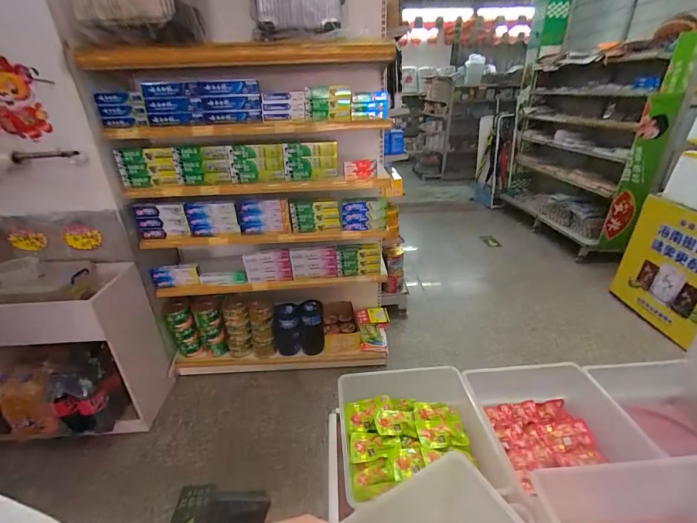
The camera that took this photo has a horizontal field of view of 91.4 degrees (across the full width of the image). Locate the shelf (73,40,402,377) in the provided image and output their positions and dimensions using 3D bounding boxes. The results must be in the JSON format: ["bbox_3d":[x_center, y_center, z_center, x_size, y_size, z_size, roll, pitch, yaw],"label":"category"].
[{"bbox_3d":[-0.376,-0.216,1.784,1.164,1.490,0.493,-2,27,-2],"label":"shelf"}]

